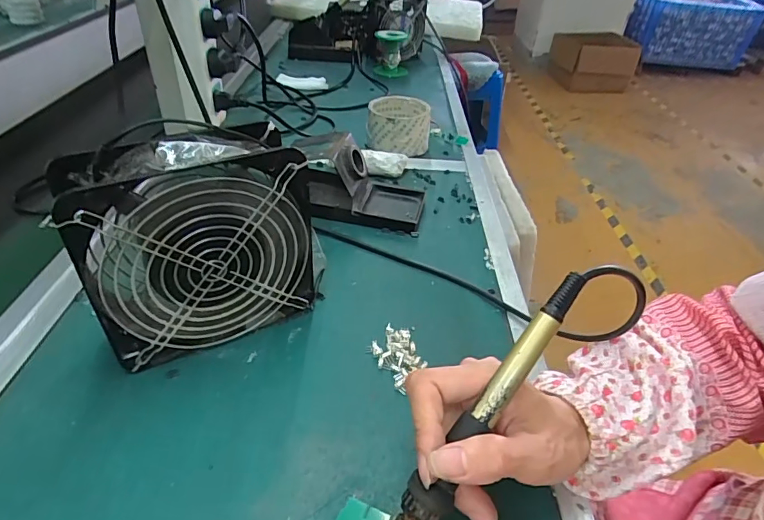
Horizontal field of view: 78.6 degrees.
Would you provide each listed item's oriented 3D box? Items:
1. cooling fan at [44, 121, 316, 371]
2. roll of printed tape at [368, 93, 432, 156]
[{"bbox_3d":[-0.127,-0.011,0.336,0.154,0.153,0.060,-17,45,-26],"label":"cooling fan"},{"bbox_3d":[0.023,-0.183,0.638,0.082,0.056,0.085,4,39,-3],"label":"roll of printed tape"}]

